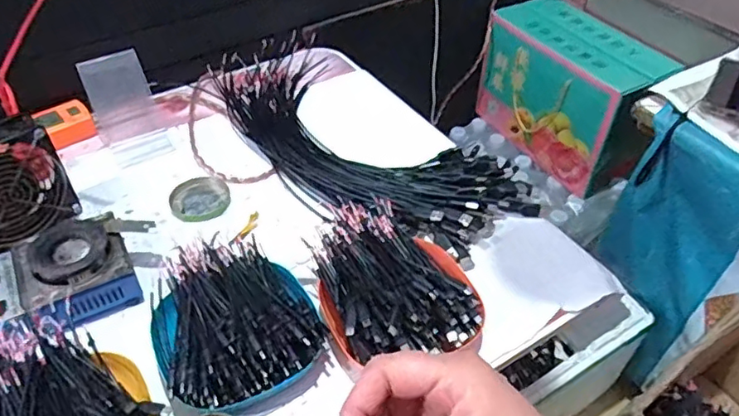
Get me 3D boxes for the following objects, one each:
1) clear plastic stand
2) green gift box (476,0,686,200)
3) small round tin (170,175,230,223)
[{"bbox_3d":[-0.299,-0.125,0.710,0.072,0.092,0.096,-23,50,-22],"label":"clear plastic stand"},{"bbox_3d":[0.389,-0.224,1.118,0.162,0.234,0.322,-25,51,-23],"label":"green gift box"},{"bbox_3d":[-0.195,-0.011,0.660,0.066,0.010,0.060,0,45,0],"label":"small round tin"}]

